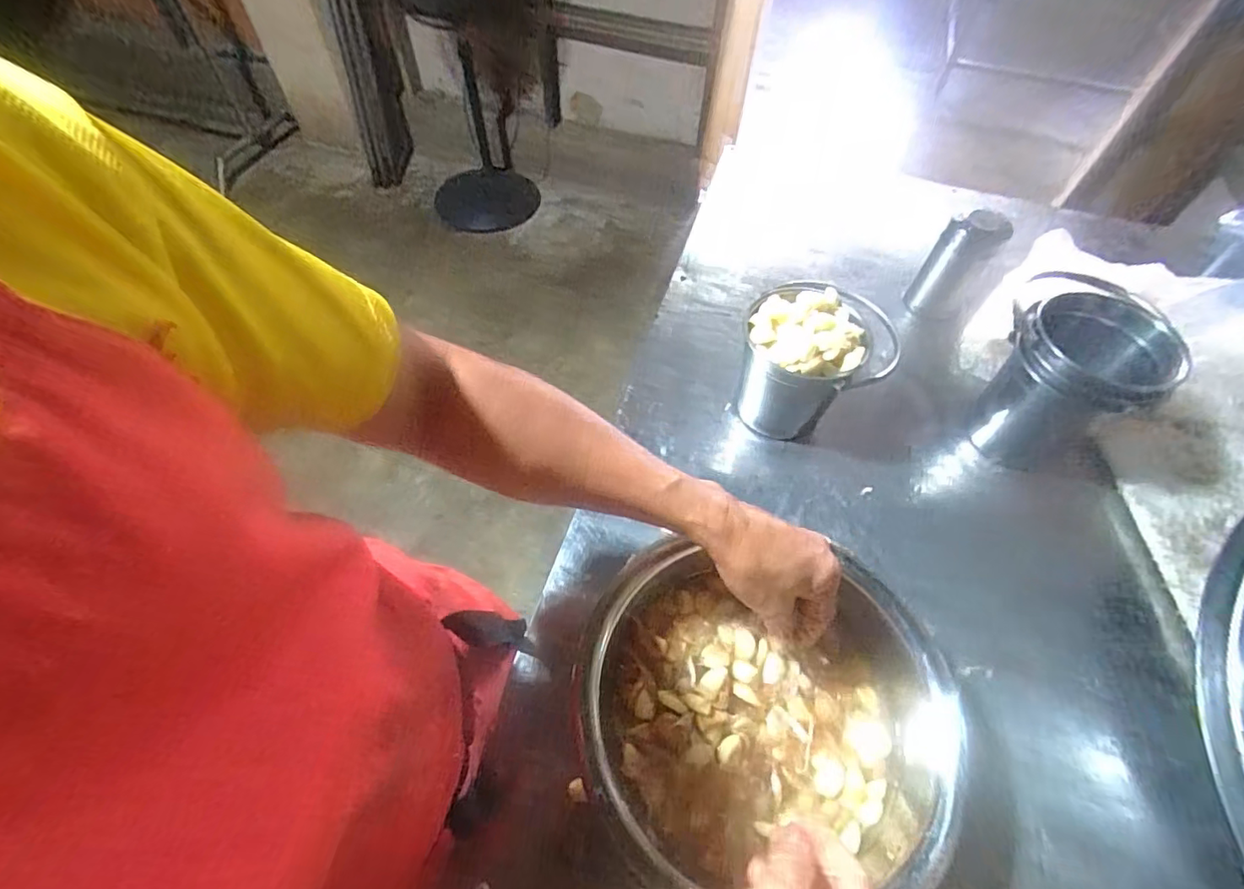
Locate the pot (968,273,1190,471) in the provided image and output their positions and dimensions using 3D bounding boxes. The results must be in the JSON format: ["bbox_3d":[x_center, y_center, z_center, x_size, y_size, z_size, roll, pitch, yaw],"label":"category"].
[{"bbox_3d":[0.485,-0.060,0.625,0.143,0.189,0.110,22,59,12],"label":"pot"}]

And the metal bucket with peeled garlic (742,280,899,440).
[{"bbox_3d":[0.203,-0.097,0.651,0.126,0.150,0.130,16,58,8],"label":"metal bucket with peeled garlic"}]

